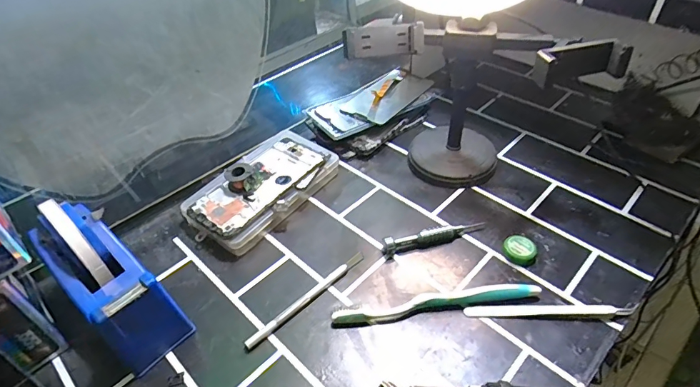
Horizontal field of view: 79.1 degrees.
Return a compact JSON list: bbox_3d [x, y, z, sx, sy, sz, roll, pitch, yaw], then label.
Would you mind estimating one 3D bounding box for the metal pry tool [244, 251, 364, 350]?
[{"bbox_3d":[-0.038,0.097,0.398,0.138,0.007,0.010,-36,52,-29],"label":"metal pry tool"}]

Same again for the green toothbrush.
[{"bbox_3d":[0.076,0.097,0.380,0.184,0.015,0.017,-8,43,-3],"label":"green toothbrush"}]

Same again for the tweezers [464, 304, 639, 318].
[{"bbox_3d":[0.180,0.103,0.376,0.148,0.009,0.014,0,43,4],"label":"tweezers"}]

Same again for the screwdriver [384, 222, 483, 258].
[{"bbox_3d":[0.086,0.045,0.438,0.108,0.017,0.016,-14,44,-10],"label":"screwdriver"}]

